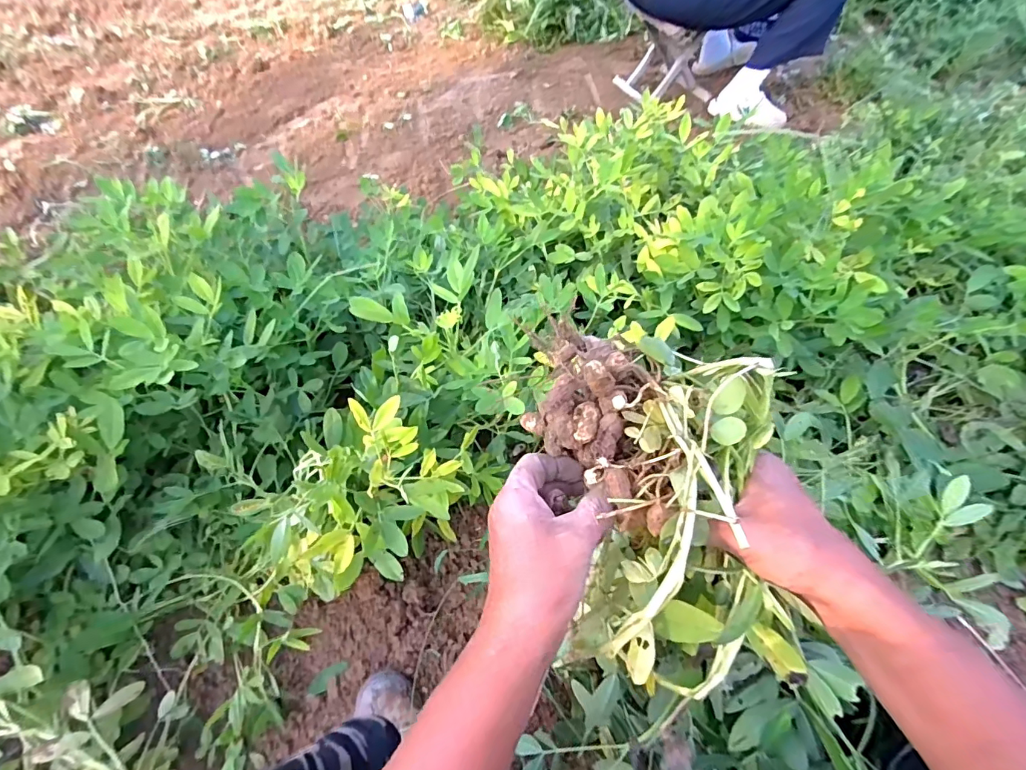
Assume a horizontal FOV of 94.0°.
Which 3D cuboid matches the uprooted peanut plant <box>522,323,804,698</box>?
[{"bbox_3d":[0.093,0.072,0.317,0.135,0.144,0.207,-6,54,-5],"label":"uprooted peanut plant"}]

